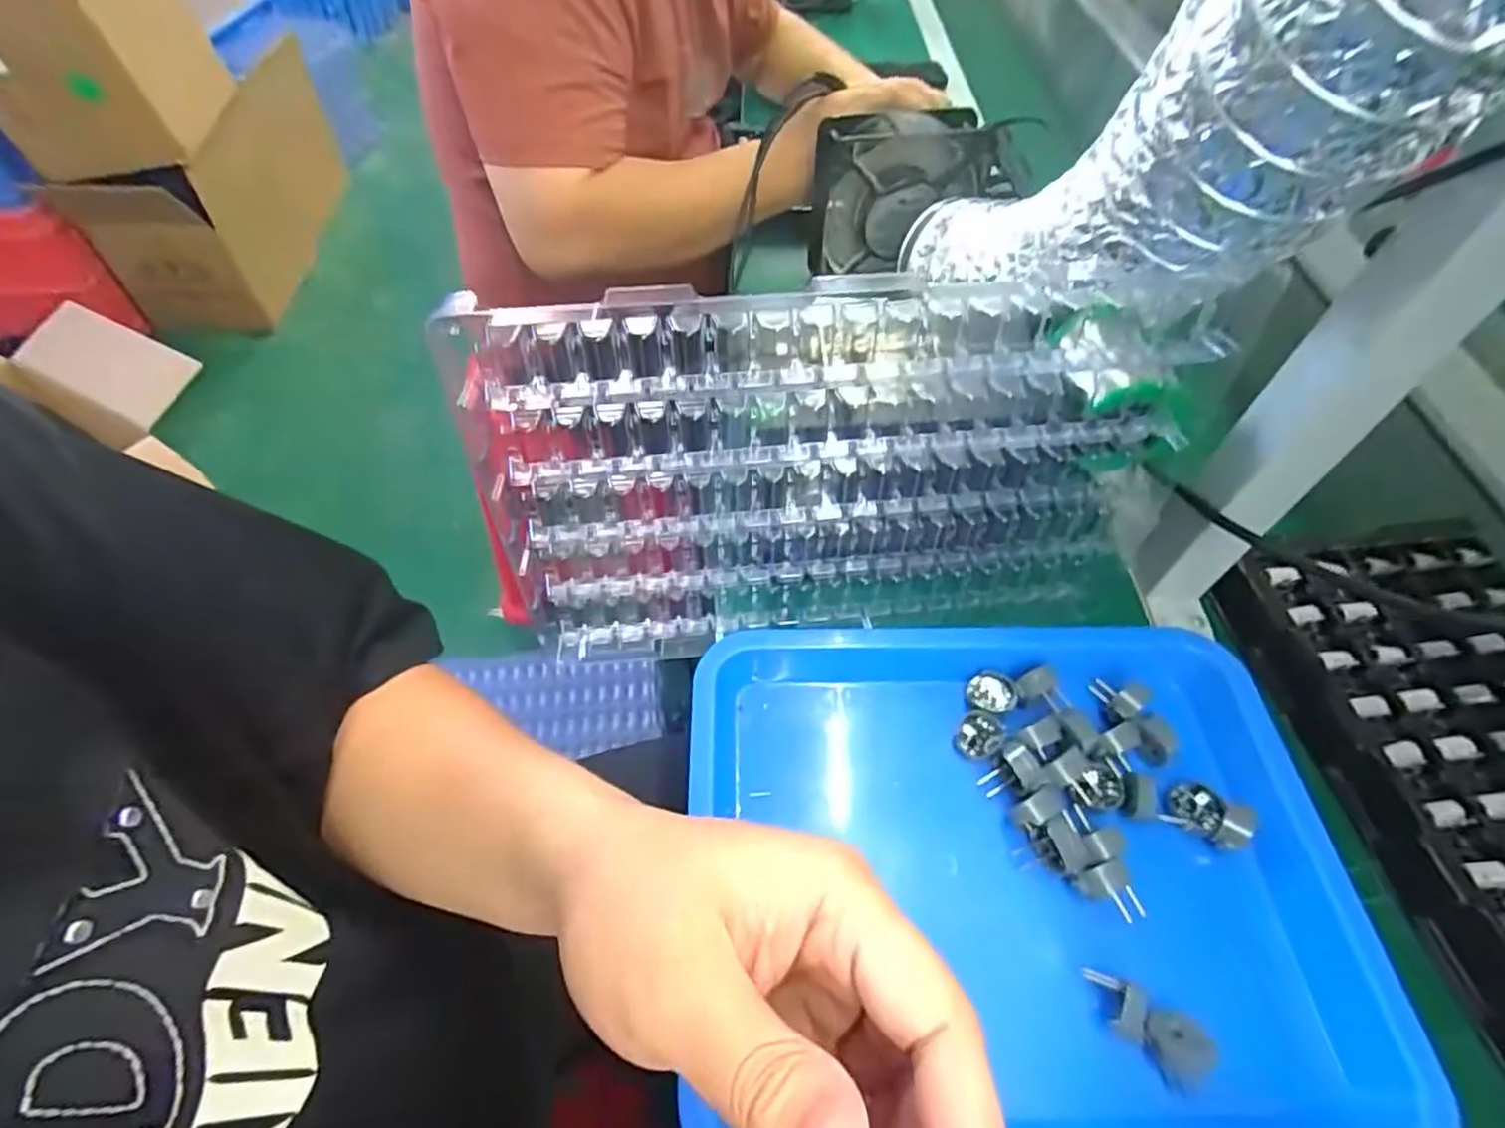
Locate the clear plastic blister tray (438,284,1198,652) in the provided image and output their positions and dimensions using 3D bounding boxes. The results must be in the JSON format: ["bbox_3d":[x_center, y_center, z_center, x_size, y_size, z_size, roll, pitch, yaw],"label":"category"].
[{"bbox_3d":[0.041,-0.043,0.391,0.355,0.238,0.035,-3,46,-6],"label":"clear plastic blister tray"}]

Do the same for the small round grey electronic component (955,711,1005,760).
[{"bbox_3d":[0.136,0.101,0.406,0.025,0.012,0.028,33,59,20],"label":"small round grey electronic component"}]

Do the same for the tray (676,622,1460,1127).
[{"bbox_3d":[0.137,0.157,0.367,0.342,0.053,0.265,1,53,-3],"label":"tray"}]

